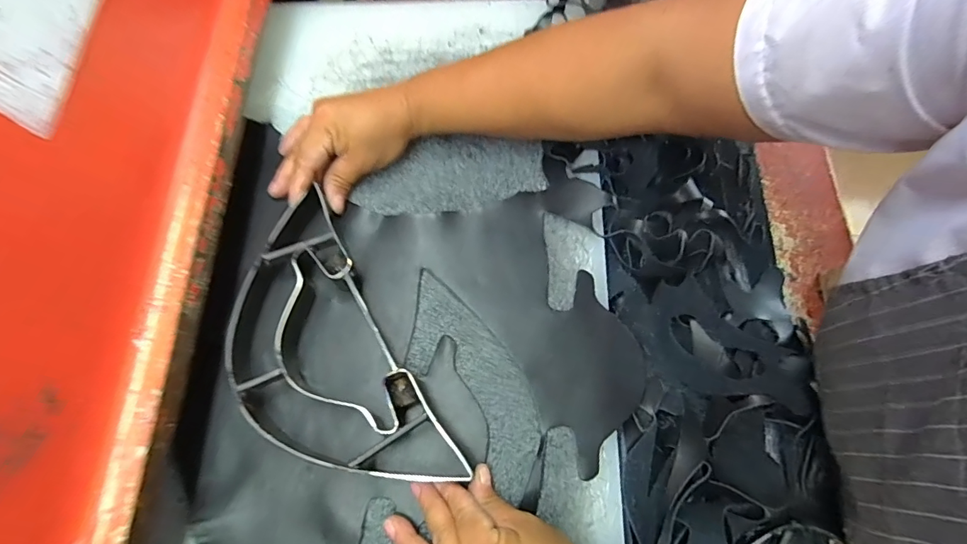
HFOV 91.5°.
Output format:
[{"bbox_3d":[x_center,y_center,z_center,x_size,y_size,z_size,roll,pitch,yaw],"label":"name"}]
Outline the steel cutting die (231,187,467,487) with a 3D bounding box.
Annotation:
[{"bbox_3d":[-0.127,0.066,0.362,0.121,0.035,0.253,-29,71,-10],"label":"steel cutting die"}]

